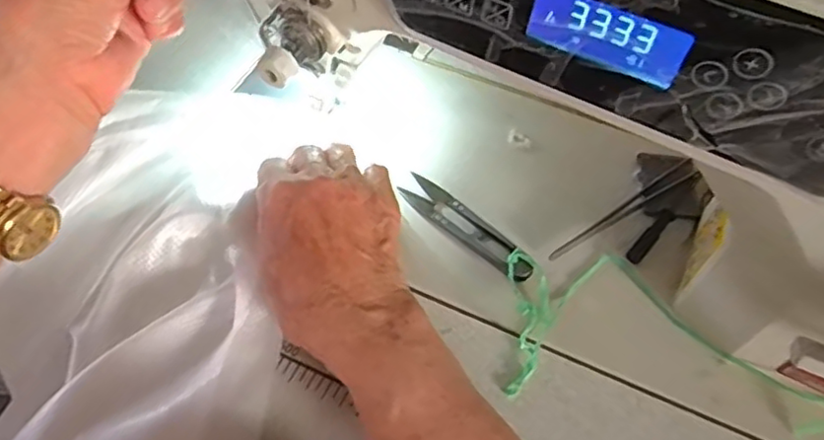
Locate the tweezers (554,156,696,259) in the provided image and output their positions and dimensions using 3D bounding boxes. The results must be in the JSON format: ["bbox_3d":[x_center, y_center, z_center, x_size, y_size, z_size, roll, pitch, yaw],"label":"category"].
[{"bbox_3d":[0.131,-0.008,0.392,0.117,0.013,0.010,-26,61,-21],"label":"tweezers"}]

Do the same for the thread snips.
[{"bbox_3d":[0.033,0.003,0.382,0.095,0.010,0.026,39,61,21],"label":"thread snips"}]

